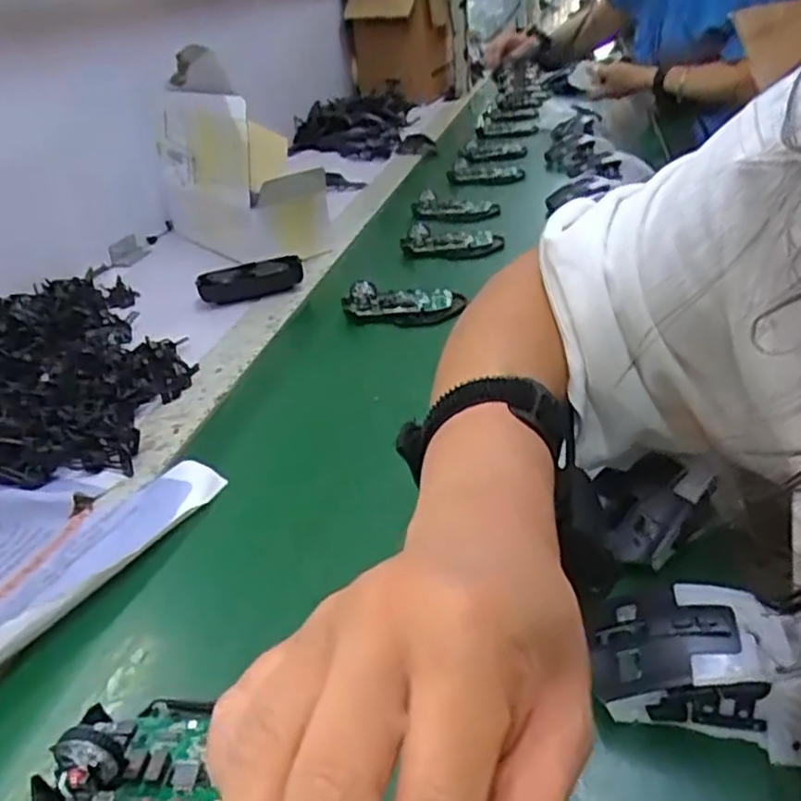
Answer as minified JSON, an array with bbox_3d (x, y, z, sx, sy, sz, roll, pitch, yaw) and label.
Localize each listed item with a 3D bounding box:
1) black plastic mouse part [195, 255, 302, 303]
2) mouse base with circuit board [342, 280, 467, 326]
[{"bbox_3d":[-0.157,-0.127,0.760,0.110,0.031,0.051,-12,34,-14],"label":"black plastic mouse part"},{"bbox_3d":[0.003,-0.094,0.675,0.107,0.026,0.067,-9,34,-9],"label":"mouse base with circuit board"}]

